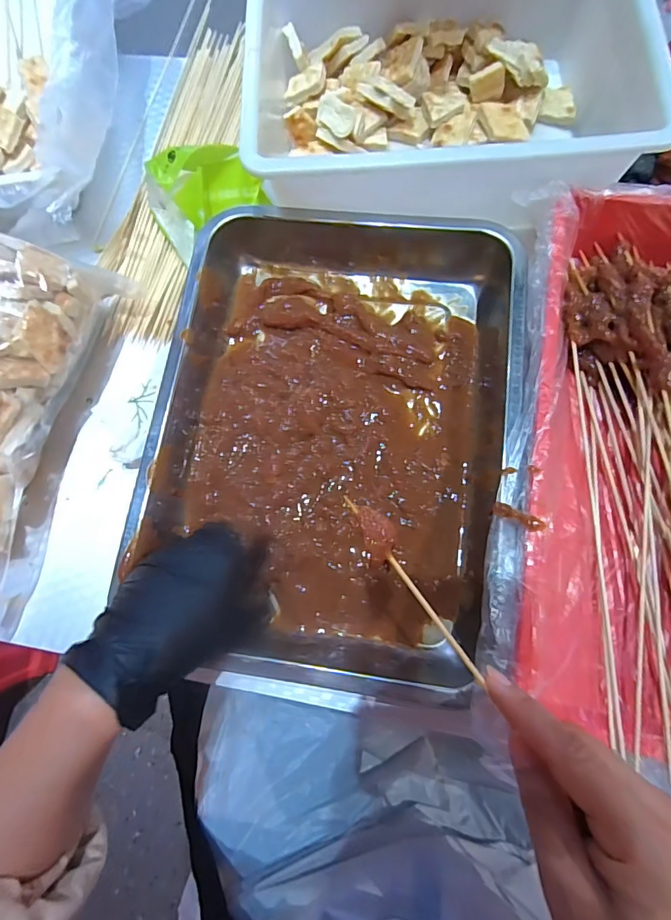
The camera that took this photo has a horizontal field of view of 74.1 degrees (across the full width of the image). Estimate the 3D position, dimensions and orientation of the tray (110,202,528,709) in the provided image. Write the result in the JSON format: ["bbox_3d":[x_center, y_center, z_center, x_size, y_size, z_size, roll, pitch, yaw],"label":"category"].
[{"bbox_3d":[-0.003,-0.033,0.341,0.250,0.065,0.372,7,72,5],"label":"tray"}]

